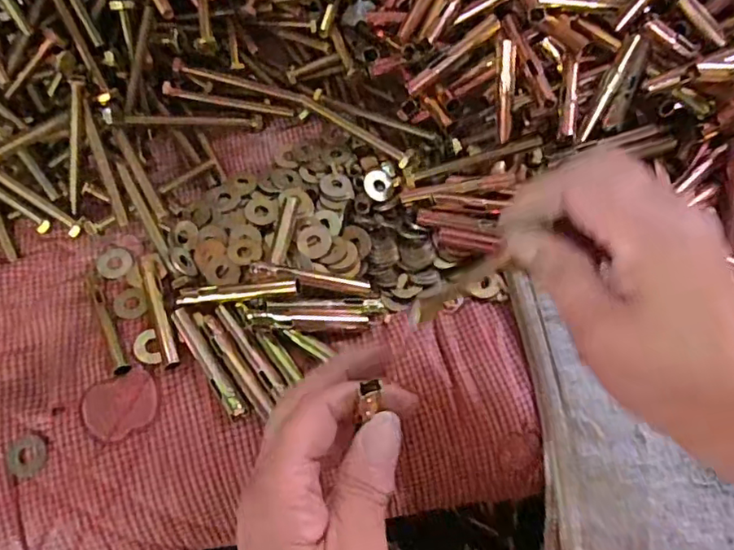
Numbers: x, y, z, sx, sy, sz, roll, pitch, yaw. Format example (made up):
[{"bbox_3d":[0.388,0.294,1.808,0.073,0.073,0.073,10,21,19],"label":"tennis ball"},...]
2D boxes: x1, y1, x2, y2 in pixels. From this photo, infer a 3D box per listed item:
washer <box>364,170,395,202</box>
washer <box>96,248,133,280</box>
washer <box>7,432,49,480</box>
[{"bbox_3d":[0.007,-0.056,0.355,0.017,0.004,0.022,-9,68,-5],"label":"washer"},{"bbox_3d":[-0.145,-0.007,0.332,0.019,0.004,0.020,7,58,-10],"label":"washer"},{"bbox_3d":[-0.167,0.089,0.283,0.019,0.004,0.021,-10,80,-6],"label":"washer"}]

